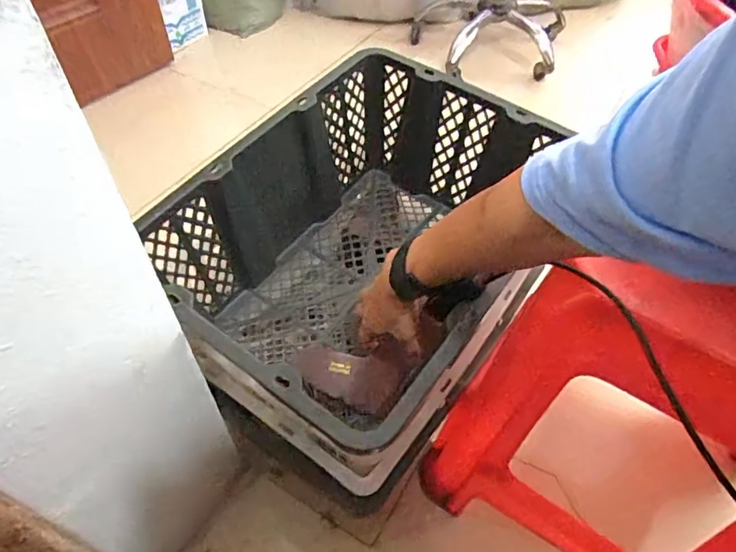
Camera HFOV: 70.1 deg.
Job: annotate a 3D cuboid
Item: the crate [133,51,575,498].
[{"bbox_3d":[-0.009,-0.037,0.685,0.365,0.241,0.491,25,54,20],"label":"crate"}]

